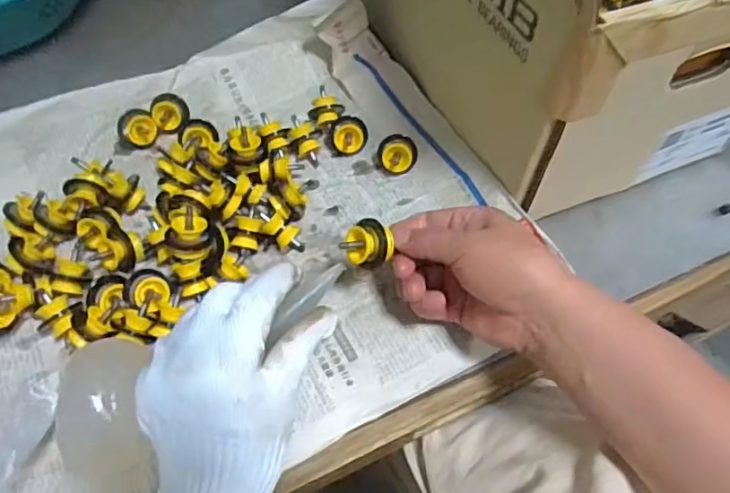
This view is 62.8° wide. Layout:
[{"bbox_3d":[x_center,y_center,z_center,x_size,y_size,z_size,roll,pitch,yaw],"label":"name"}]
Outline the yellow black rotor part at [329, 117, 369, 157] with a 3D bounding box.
[{"bbox_3d":[-0.016,-0.097,0.525,0.035,0.020,0.033,-14,92,1],"label":"yellow black rotor part"}]

